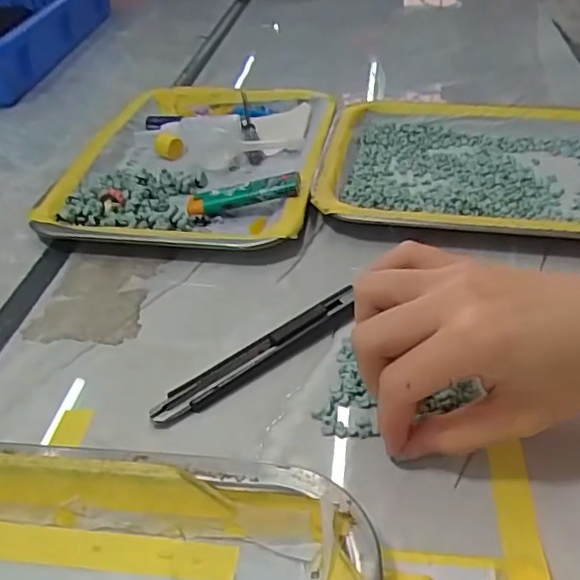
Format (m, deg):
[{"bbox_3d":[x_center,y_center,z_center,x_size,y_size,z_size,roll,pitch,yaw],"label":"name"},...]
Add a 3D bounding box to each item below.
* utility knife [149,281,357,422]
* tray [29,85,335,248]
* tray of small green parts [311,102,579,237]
[{"bbox_3d":[-0.014,0.032,0.327,0.132,0.010,0.015,-28,44,-30],"label":"utility knife"},{"bbox_3d":[-0.071,-0.114,0.499,0.195,0.024,0.263,3,37,8],"label":"tray"},{"bbox_3d":[0.160,-0.093,0.455,0.264,0.019,0.189,5,38,10],"label":"tray of small green parts"}]

